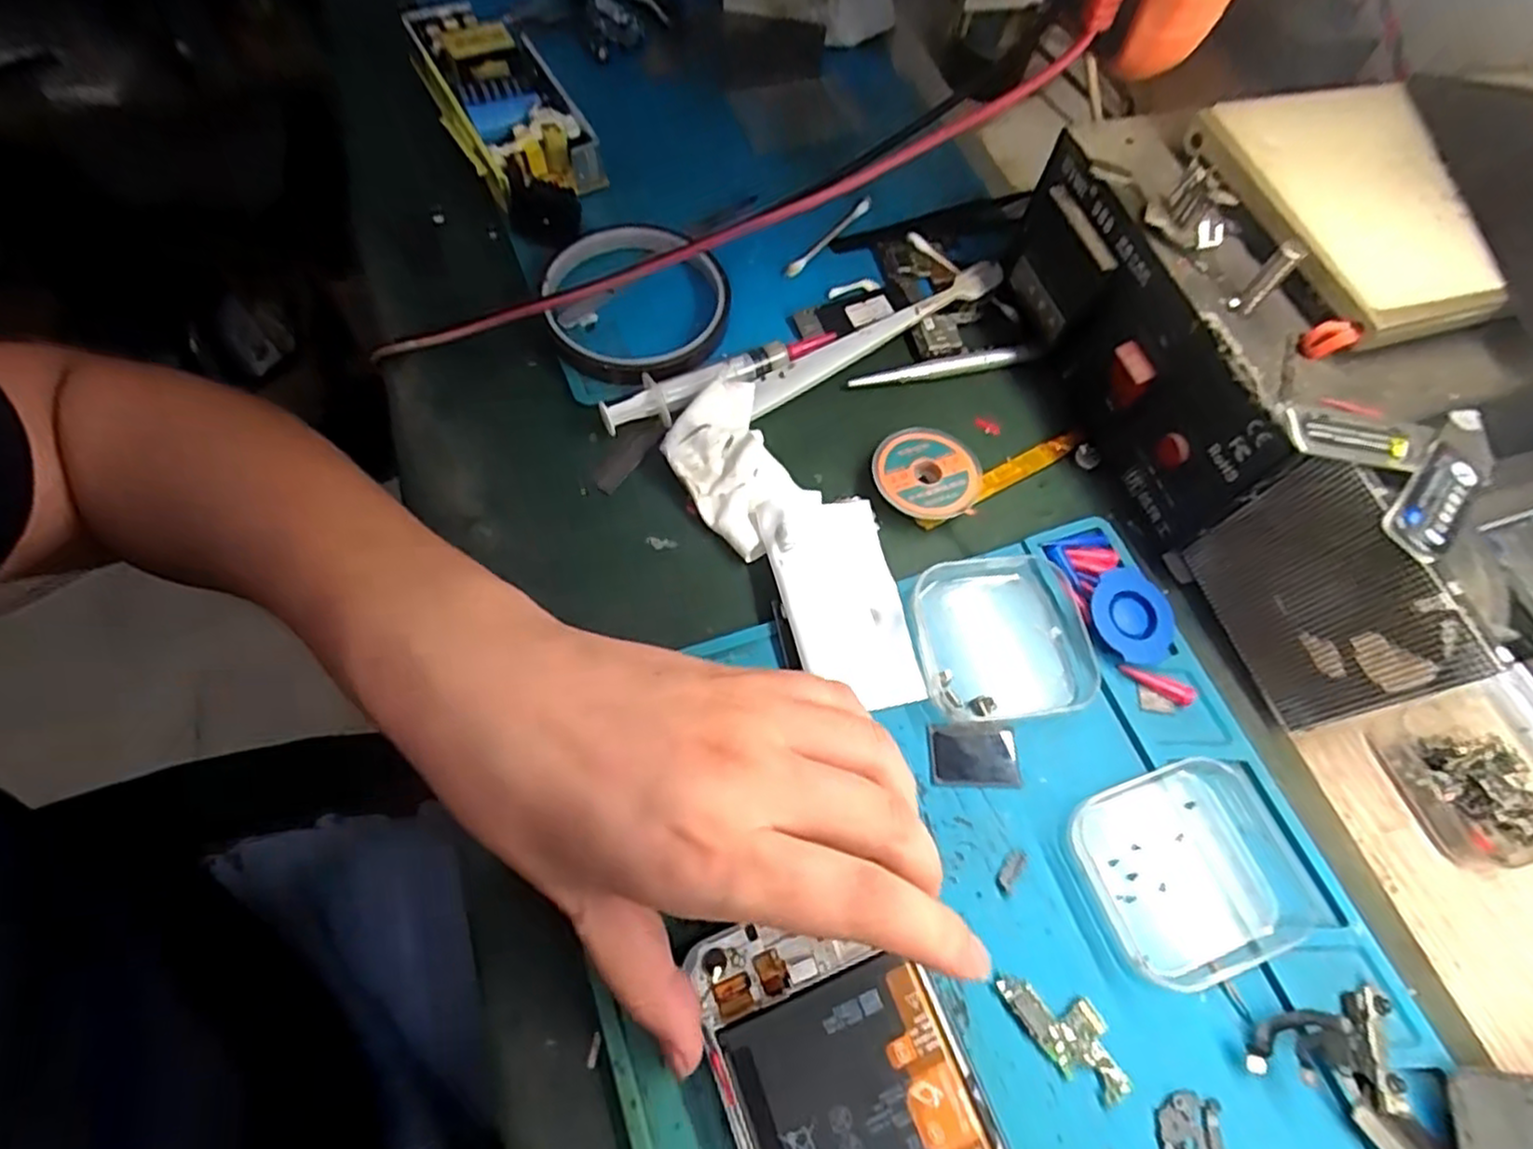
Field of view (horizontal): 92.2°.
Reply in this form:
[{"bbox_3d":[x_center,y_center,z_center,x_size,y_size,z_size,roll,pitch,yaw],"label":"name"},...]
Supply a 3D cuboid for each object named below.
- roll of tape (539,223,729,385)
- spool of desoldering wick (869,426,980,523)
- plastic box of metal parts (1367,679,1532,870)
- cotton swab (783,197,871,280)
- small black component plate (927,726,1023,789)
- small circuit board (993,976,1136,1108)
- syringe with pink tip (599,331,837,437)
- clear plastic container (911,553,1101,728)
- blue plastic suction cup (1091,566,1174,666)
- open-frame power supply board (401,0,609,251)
[{"bbox_3d":[-0.059,-0.123,0.334,0.080,0.020,0.089,-19,67,-12],"label":"roll of tape"},{"bbox_3d":[0.068,-0.042,0.313,0.045,0.012,0.041,1,65,-3],"label":"spool of desoldering wick"},{"bbox_3d":[0.273,0.073,0.277,0.065,0.021,0.059,-17,67,-11],"label":"plastic box of metal parts"},{"bbox_3d":[0.031,-0.171,0.375,0.005,0.009,0.069,37,68,13],"label":"cotton swab"},{"bbox_3d":[0.076,0.066,0.267,0.032,0.004,0.021,3,64,-2],"label":"small black component plate"},{"bbox_3d":[0.095,0.143,0.232,0.021,0.004,0.045,-35,72,-18],"label":"small circuit board"},{"bbox_3d":[-0.019,-0.085,0.322,0.108,0.014,0.019,-18,67,-12],"label":"syringe with pink tip"},{"bbox_3d":[0.091,0.024,0.284,0.065,0.011,0.062,-7,65,-7],"label":"clear plastic container"},{"bbox_3d":[0.142,0.016,0.288,0.033,0.010,0.038,27,66,9],"label":"blue plastic suction cup"},{"bbox_3d":[-0.133,-0.239,0.380,0.061,0.035,0.173,-24,68,-14],"label":"open-frame power supply board"}]

